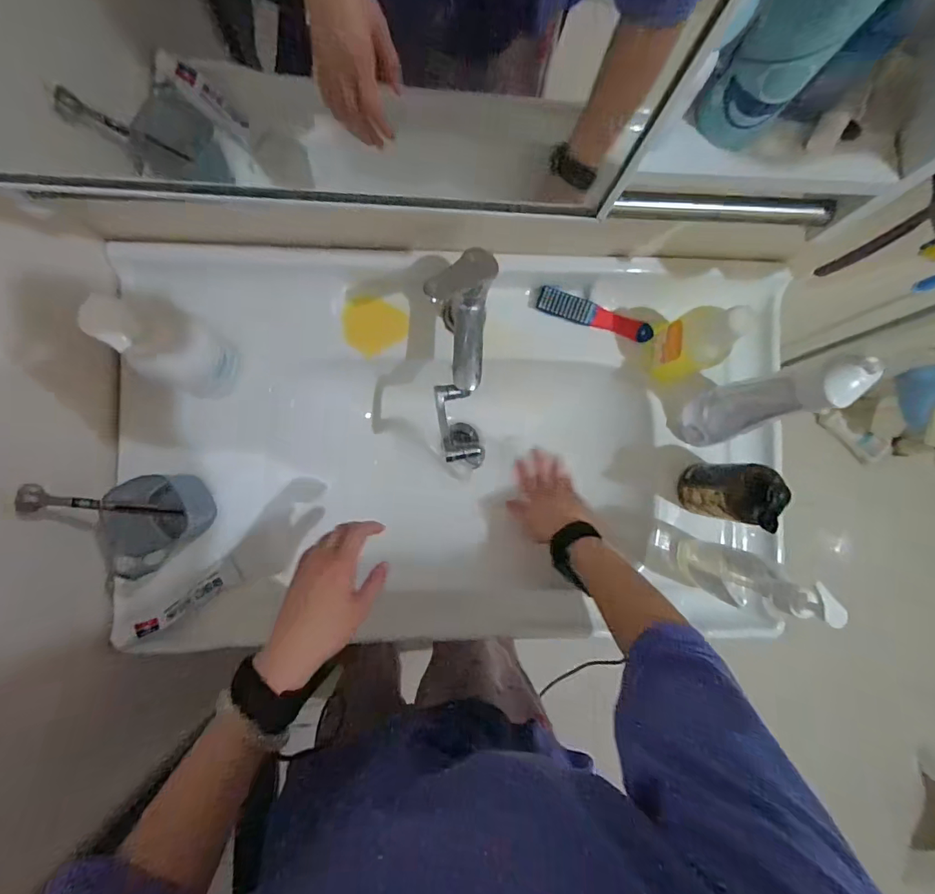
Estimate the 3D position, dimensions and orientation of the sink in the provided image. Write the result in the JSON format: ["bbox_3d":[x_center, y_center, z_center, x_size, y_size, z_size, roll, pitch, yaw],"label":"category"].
[{"bbox_3d":[-0.005,0.007,0.608,0.773,0.211,0.464,1,85,-4],"label":"sink"}]

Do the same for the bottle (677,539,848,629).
[{"bbox_3d":[0.308,0.141,0.512,0.051,0.237,0.053,0,85,-4],"label":"bottle"}]

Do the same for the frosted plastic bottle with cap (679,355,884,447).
[{"bbox_3d":[0.315,-0.044,0.519,0.061,0.243,0.065,-15,86,-5],"label":"frosted plastic bottle with cap"}]

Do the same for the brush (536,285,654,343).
[{"bbox_3d":[0.163,-0.168,0.613,0.152,0.028,0.027,17,84,-2],"label":"brush"}]

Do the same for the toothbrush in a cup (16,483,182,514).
[{"bbox_3d":[-0.360,0.060,0.478,0.019,0.145,0.026,12,84,29],"label":"toothbrush in a cup"}]

